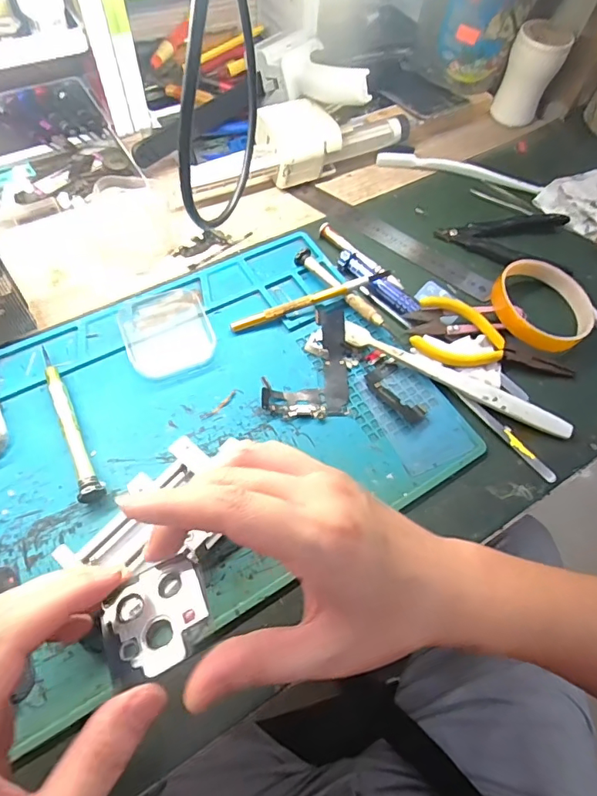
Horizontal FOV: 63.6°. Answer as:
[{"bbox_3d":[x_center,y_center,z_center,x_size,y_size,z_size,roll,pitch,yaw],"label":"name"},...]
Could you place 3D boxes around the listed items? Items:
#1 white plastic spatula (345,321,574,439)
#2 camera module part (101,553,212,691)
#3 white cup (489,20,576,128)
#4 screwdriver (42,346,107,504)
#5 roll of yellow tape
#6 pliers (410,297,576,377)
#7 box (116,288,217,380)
[{"bbox_3d":[0.115,-0.013,0.359,0.177,0.014,0.015,25,62,9],"label":"white plastic spatula"},{"bbox_3d":[-0.062,0.096,0.212,0.046,0.005,0.046,-26,46,-12],"label":"camera module part"},{"bbox_3d":[0.247,-0.345,0.514,0.054,0.081,0.046,22,62,8],"label":"white cup"},{"bbox_3d":[-0.155,0.013,0.328,0.015,0.015,0.125,-21,65,-15],"label":"screwdriver"},{"bbox_3d":[0.201,-0.077,0.398,0.075,0.026,0.081,2,61,-3],"label":"roll of yellow tape"},{"bbox_3d":[0.153,-0.037,0.376,0.127,0.019,0.050,21,62,7],"label":"pliers"},{"bbox_3d":[-0.101,-0.053,0.370,0.065,0.011,0.078,-17,64,-13],"label":"box"}]

